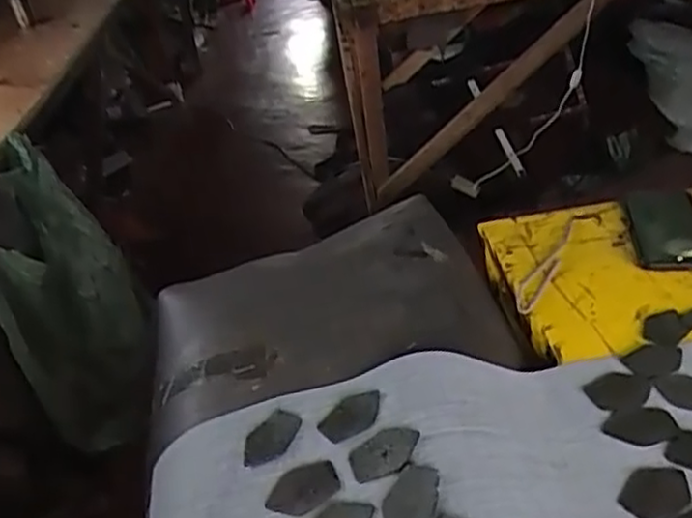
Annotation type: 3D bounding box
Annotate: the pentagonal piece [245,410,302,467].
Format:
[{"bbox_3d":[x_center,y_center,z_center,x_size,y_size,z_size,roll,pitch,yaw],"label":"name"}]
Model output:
[{"bbox_3d":[-0.059,0.142,0.565,0.054,0.004,0.040,-36,36,-28],"label":"pentagonal piece"}]

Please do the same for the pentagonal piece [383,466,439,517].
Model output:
[{"bbox_3d":[0.044,0.163,0.479,0.036,0.004,0.053,-2,43,43],"label":"pentagonal piece"}]

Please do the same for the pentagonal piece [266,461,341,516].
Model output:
[{"bbox_3d":[-0.031,0.167,0.524,0.054,0.004,0.039,-19,38,-4],"label":"pentagonal piece"}]

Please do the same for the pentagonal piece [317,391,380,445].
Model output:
[{"bbox_3d":[0.002,0.124,0.564,0.045,0.004,0.048,-10,31,19],"label":"pentagonal piece"}]

